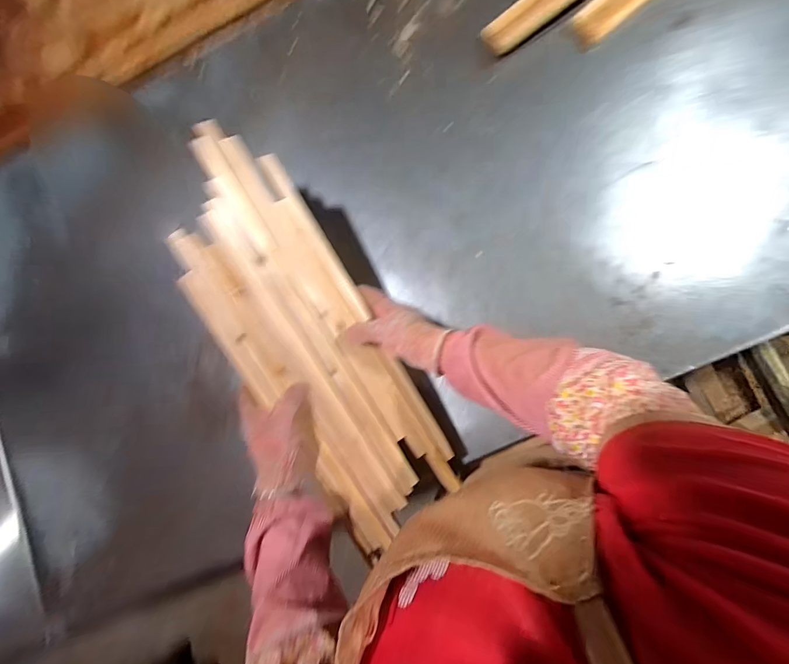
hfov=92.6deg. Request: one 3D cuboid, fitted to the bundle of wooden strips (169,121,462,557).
[{"bbox_3d":[-0.118,0.015,0.512,0.190,0.016,0.552,-32,95,-9],"label":"bundle of wooden strips"}]

